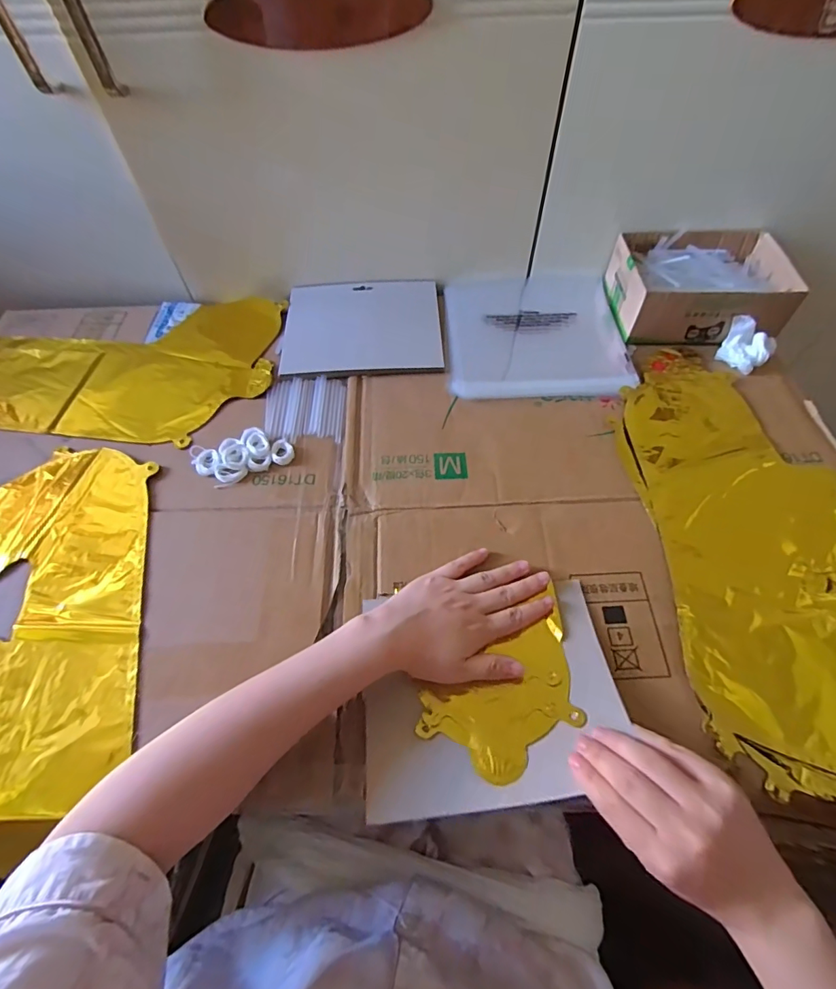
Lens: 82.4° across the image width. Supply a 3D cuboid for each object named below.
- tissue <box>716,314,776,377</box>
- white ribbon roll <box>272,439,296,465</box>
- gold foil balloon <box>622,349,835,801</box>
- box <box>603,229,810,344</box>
[{"bbox_3d":[0.376,-0.173,0.541,0.055,0.033,0.049,33,65,18],"label":"tissue"},{"bbox_3d":[-0.139,-0.044,0.491,0.021,0.006,0.029,-7,60,-3],"label":"white ribbon roll"},{"bbox_3d":[0.324,0.042,0.435,0.219,0.011,0.444,-4,60,-1],"label":"gold foil balloon"},{"bbox_3d":[0.344,-0.256,0.585,0.197,0.061,0.142,4,60,3],"label":"box"}]

